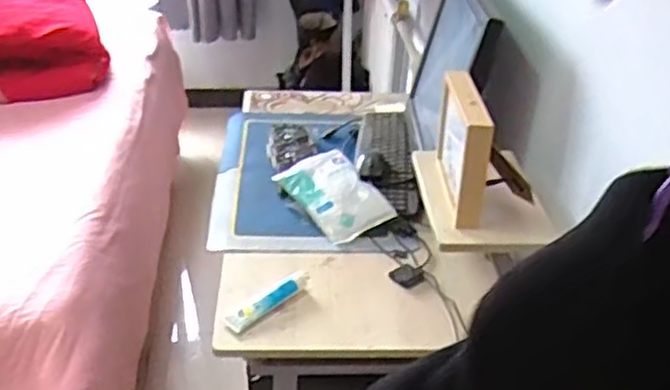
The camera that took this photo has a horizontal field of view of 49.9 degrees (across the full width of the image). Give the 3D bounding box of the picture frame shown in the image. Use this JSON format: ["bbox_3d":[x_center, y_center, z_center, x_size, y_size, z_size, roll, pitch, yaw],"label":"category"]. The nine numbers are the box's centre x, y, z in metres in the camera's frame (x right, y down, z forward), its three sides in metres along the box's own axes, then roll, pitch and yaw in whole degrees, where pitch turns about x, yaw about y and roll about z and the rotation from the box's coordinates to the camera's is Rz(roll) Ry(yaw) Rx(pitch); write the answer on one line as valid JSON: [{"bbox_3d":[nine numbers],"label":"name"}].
[{"bbox_3d":[0.242,-0.082,1.136,0.122,0.160,0.261,2,33,-2],"label":"picture frame"}]

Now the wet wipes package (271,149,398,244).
[{"bbox_3d":[0.001,-0.001,1.486,0.156,0.060,0.241,-19,39,-30],"label":"wet wipes package"}]

